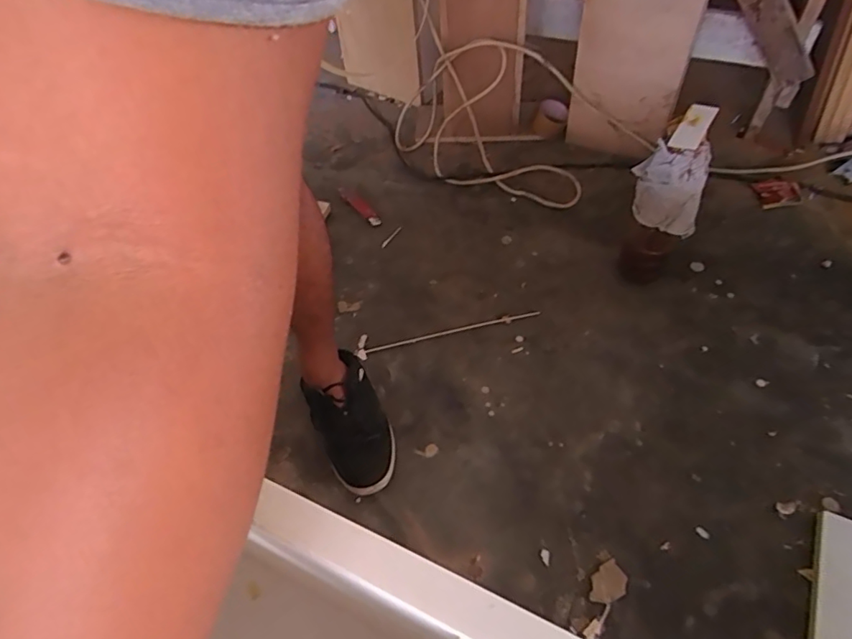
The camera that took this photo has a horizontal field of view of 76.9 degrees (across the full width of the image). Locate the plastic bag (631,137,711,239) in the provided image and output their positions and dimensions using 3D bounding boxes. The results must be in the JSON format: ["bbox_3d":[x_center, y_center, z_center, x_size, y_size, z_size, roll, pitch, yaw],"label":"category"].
[{"bbox_3d":[0.395,-0.213,0.883,0.122,0.169,0.068,21,59,20],"label":"plastic bag"}]

